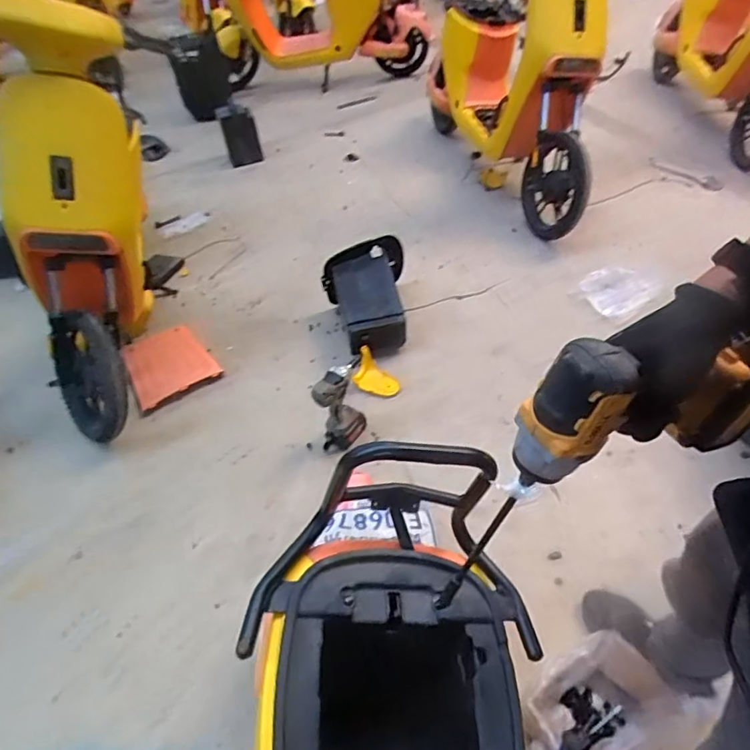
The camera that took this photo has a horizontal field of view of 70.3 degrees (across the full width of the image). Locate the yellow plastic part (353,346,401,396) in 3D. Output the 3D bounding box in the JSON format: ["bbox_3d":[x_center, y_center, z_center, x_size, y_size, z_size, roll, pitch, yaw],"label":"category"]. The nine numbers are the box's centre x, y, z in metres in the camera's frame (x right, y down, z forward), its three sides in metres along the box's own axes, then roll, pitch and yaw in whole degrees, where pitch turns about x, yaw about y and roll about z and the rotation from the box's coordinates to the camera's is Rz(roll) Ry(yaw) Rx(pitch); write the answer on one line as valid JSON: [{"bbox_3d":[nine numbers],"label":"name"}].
[{"bbox_3d":[-0.004,0.001,1.641,0.102,0.077,0.162,-37,52,-26],"label":"yellow plastic part"}]

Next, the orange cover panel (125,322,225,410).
[{"bbox_3d":[-0.707,-0.044,1.805,0.265,0.037,0.352,-31,49,-22],"label":"orange cover panel"}]

